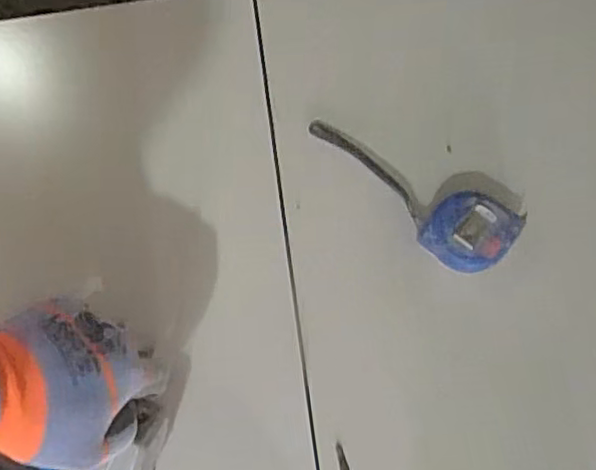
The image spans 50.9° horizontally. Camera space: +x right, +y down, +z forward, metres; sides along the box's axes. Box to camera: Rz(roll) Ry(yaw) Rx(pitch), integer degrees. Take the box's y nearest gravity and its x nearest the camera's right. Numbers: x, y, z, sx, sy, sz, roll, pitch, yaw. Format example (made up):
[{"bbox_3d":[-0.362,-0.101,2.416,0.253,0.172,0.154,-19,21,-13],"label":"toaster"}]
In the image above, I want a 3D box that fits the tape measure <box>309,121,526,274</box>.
[{"bbox_3d":[0.089,-0.038,0.518,0.187,0.034,0.063,37,81,22],"label":"tape measure"}]

